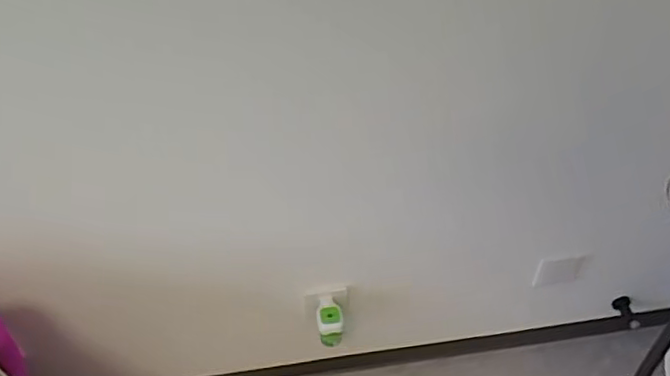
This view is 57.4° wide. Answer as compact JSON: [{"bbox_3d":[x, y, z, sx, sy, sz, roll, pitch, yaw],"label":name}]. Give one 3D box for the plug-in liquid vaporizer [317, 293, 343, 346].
[{"bbox_3d":[-0.009,0.263,1.211,0.057,0.086,0.091,-3,44,-3],"label":"plug-in liquid vaporizer"}]

